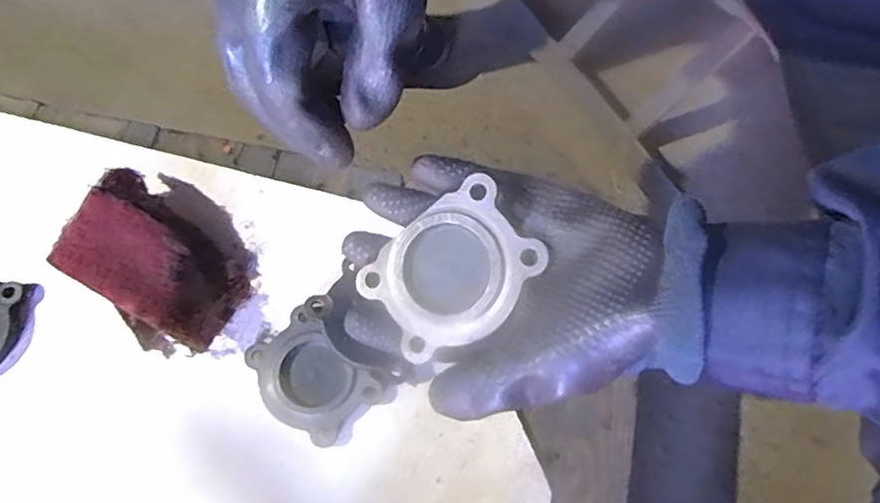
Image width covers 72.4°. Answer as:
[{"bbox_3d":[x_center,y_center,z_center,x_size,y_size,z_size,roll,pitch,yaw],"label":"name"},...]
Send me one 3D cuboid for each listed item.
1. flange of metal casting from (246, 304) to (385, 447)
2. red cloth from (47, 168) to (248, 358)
[{"bbox_3d":[-0.088,0.085,0.407,0.085,0.013,0.063,37,76,11],"label":"flange of metal casting"},{"bbox_3d":[-0.197,0.011,0.413,0.130,0.052,0.075,39,76,11],"label":"red cloth"}]

